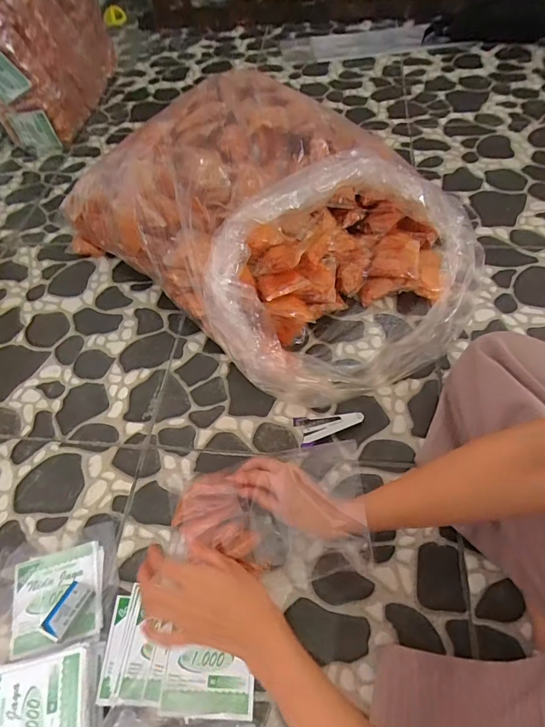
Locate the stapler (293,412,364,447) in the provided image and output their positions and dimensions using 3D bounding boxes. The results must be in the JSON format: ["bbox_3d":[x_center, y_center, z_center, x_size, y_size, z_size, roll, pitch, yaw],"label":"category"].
[{"bbox_3d":[0.077,0.081,0.555,0.089,0.014,0.046,-16,57,-6],"label":"stapler"}]

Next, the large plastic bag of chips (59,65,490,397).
[{"bbox_3d":[-0.002,-0.217,0.641,0.590,0.220,0.395,38,67,24],"label":"large plastic bag of chips"}]

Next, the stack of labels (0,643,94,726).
[{"bbox_3d":[-0.224,0.343,0.395,0.099,0.029,0.101,-11,57,-4],"label":"stack of labels"}]

